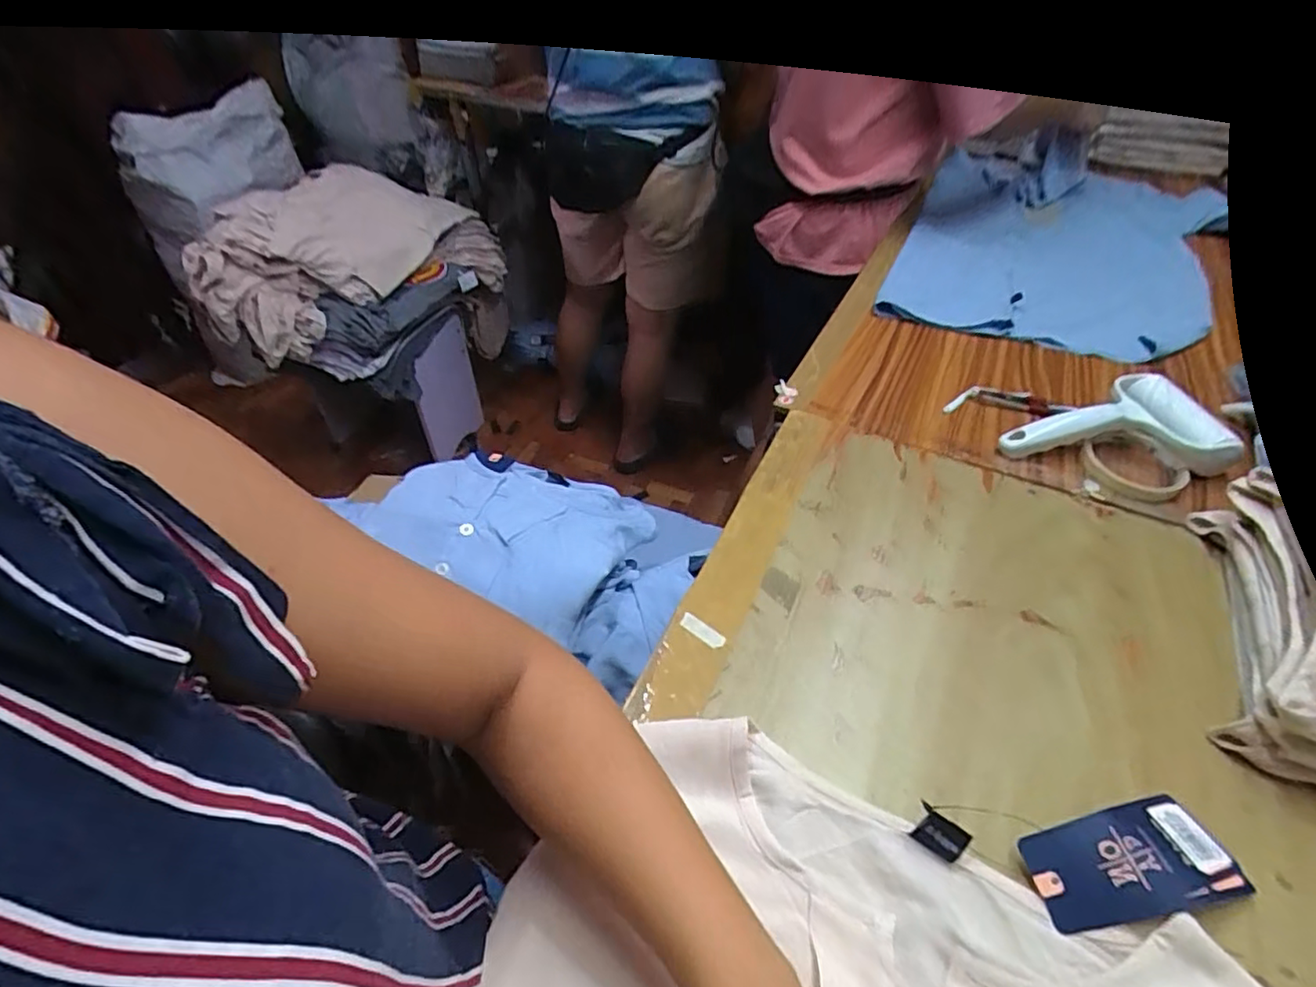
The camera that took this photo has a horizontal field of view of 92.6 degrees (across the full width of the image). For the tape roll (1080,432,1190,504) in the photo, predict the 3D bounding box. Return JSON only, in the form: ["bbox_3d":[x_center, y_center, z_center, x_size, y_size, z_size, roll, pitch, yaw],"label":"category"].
[{"bbox_3d":[0.432,-0.026,0.569,0.080,0.014,0.078,0,45,0],"label":"tape roll"}]

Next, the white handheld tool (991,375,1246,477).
[{"bbox_3d":[0.417,-0.072,0.589,0.187,0.039,0.107,8,45,9],"label":"white handheld tool"}]

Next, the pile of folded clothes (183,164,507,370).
[{"bbox_3d":[-0.702,-0.573,1.483,0.450,0.268,0.627,7,45,8],"label":"pile of folded clothes"}]

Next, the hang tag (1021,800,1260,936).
[{"bbox_3d":[0.254,0.195,0.333,0.110,0.025,0.049,-9,45,-8],"label":"hang tag"}]

